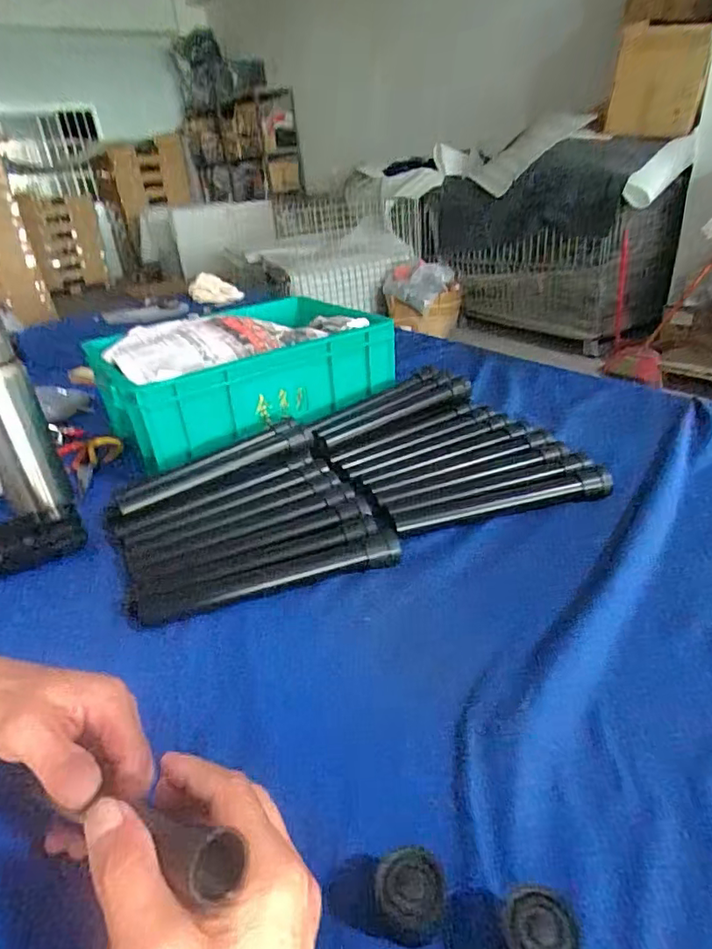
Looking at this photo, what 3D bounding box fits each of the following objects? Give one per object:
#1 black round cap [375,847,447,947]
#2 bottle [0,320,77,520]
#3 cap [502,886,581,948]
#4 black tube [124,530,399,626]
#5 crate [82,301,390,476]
[{"bbox_3d":[0.029,0.216,0.279,0.034,0.038,0.027,-5,29,3],"label":"black round cap"},{"bbox_3d":[-0.416,-0.069,0.648,0.073,0.230,0.080,-23,33,-28],"label":"bottle"},{"bbox_3d":[0.088,0.223,0.262,0.032,0.031,0.028,2,30,16],"label":"cap"},{"bbox_3d":[-0.083,0.101,0.521,0.258,0.022,0.033,-12,29,-10],"label":"black tube"},{"bbox_3d":[-0.173,-0.154,0.846,0.392,0.133,0.296,-23,33,-27],"label":"crate"}]

